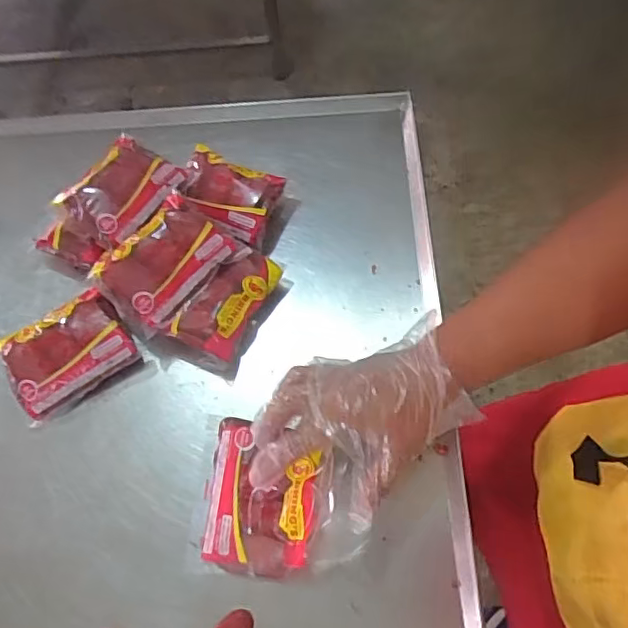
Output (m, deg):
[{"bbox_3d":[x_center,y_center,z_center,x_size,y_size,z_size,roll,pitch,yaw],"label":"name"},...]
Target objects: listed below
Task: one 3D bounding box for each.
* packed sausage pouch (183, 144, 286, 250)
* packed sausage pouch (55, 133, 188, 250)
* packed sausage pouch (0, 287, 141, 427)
[{"bbox_3d":[-0.103,-0.138,0.697,0.123,0.050,0.089,23,68,14],"label":"packed sausage pouch"},{"bbox_3d":[-0.219,-0.140,0.657,0.100,0.036,0.129,31,70,17],"label":"packed sausage pouch"},{"bbox_3d":[-0.267,0.043,0.626,0.129,0.052,0.097,-31,67,-11],"label":"packed sausage pouch"}]

